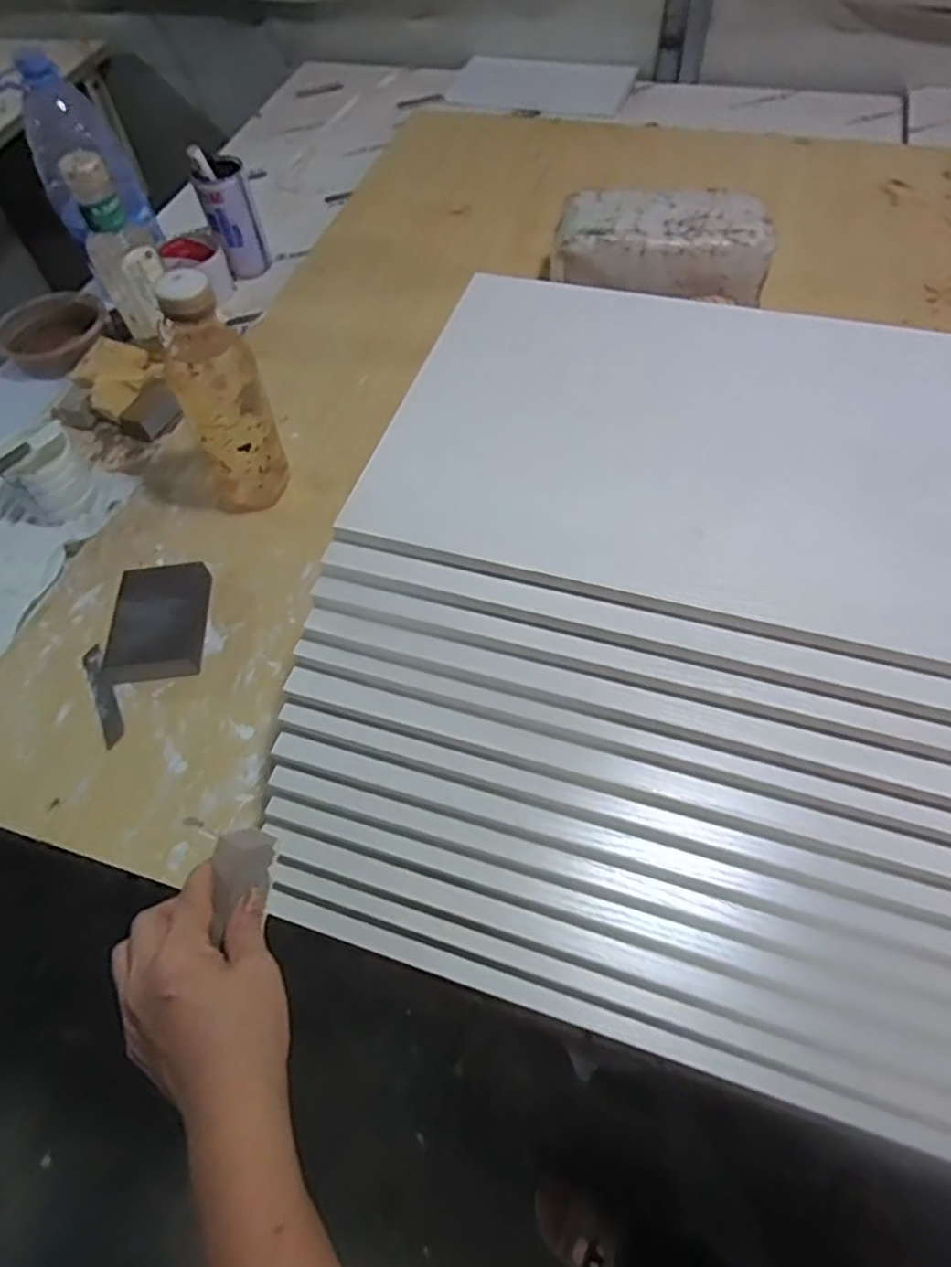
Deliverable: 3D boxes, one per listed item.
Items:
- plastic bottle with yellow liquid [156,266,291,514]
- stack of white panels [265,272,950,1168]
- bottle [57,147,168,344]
[{"bbox_3d":[-0.214,-0.198,0.575,0.078,0.200,0.078,-28,60,-13],"label":"plastic bottle with yellow liquid"},{"bbox_3d":[0.182,0.000,0.412,0.549,0.088,0.502,15,78,10],"label":"stack of white panels"},{"bbox_3d":[-0.369,-0.400,0.717,0.064,0.169,0.059,11,59,11],"label":"bottle"}]

